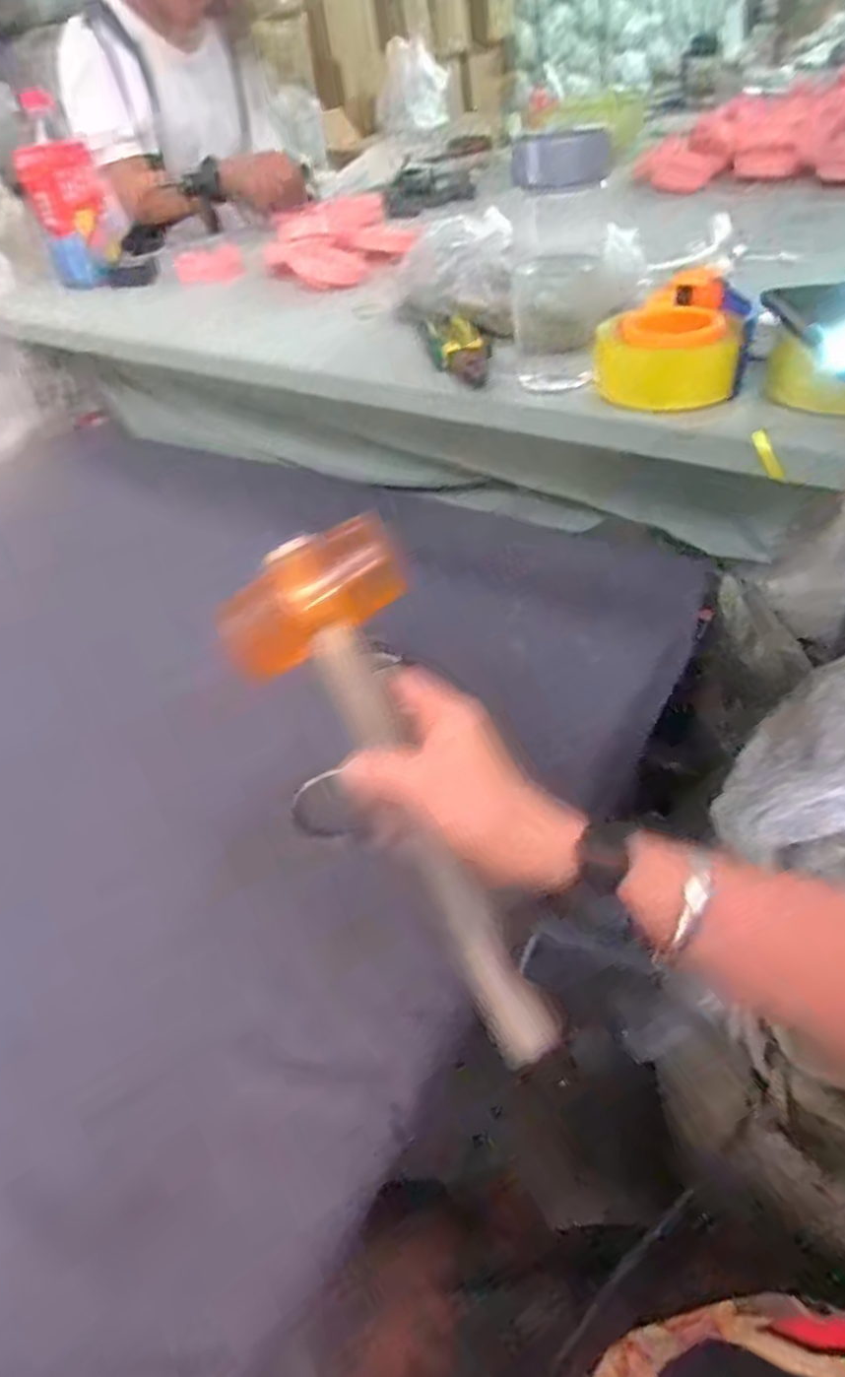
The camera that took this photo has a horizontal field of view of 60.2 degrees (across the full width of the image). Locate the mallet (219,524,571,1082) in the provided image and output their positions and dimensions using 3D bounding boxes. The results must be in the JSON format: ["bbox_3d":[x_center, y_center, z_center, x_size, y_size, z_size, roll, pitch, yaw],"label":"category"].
[{"bbox_3d":[-0.011,0.049,0.387,0.094,0.050,0.292,-24,79,-17],"label":"mallet"}]

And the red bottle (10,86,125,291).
[{"bbox_3d":[-0.473,-0.653,0.968,0.089,0.192,0.098,-33,48,-25],"label":"red bottle"}]

